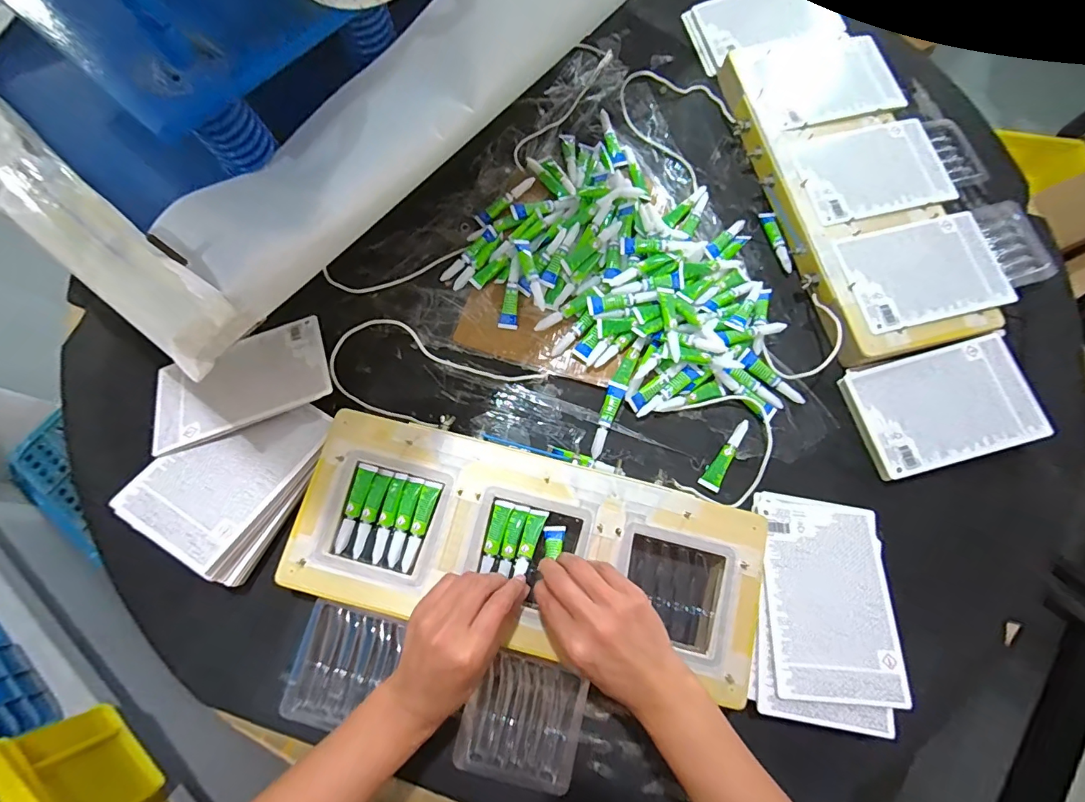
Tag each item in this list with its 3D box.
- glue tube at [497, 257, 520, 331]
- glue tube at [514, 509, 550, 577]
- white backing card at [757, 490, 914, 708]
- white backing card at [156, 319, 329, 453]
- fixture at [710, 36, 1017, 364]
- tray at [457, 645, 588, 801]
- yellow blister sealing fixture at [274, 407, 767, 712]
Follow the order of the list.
[{"bbox_3d":[-0.034,-0.119,0.520,0.020,0.008,0.079,8,90,1],"label":"glue tube"},{"bbox_3d":[-0.012,0.127,0.424,0.017,0.010,0.062,19,52,4],"label":"glue tube"},{"bbox_3d":[0.267,0.181,0.436,0.113,0.007,0.172,6,66,1],"label":"white backing card"},{"bbox_3d":[-0.306,-0.020,0.477,0.168,0.010,0.112,-23,59,-9],"label":"white backing card"},{"bbox_3d":[0.371,-0.257,0.561,0.200,0.042,0.423,-14,75,-5],"label":"fixture"},{"bbox_3d":[-0.018,0.284,0.418,0.102,0.011,0.097,13,74,2],"label":"tray"},{"bbox_3d":[-0.012,0.131,0.430,0.420,0.026,0.165,12,74,1],"label":"yellow blister sealing fixture"}]

